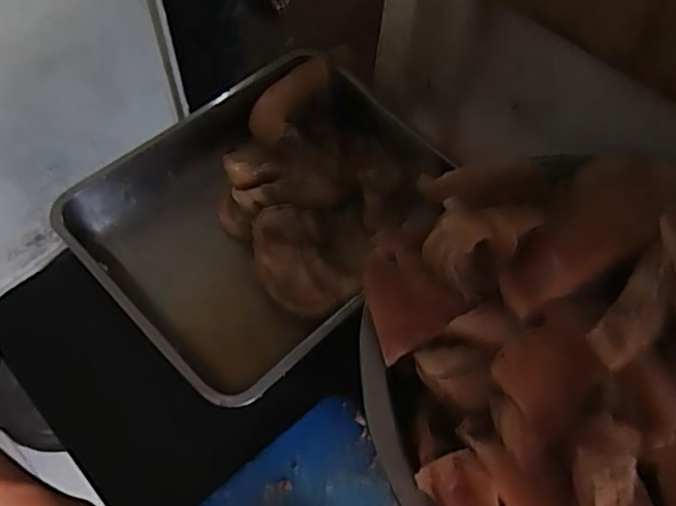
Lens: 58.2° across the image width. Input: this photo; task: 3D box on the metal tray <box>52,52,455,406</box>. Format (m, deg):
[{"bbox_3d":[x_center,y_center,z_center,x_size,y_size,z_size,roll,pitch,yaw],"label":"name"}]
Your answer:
[{"bbox_3d":[-0.077,-0.060,0.760,0.338,0.098,0.441,41,65,19],"label":"metal tray"}]

